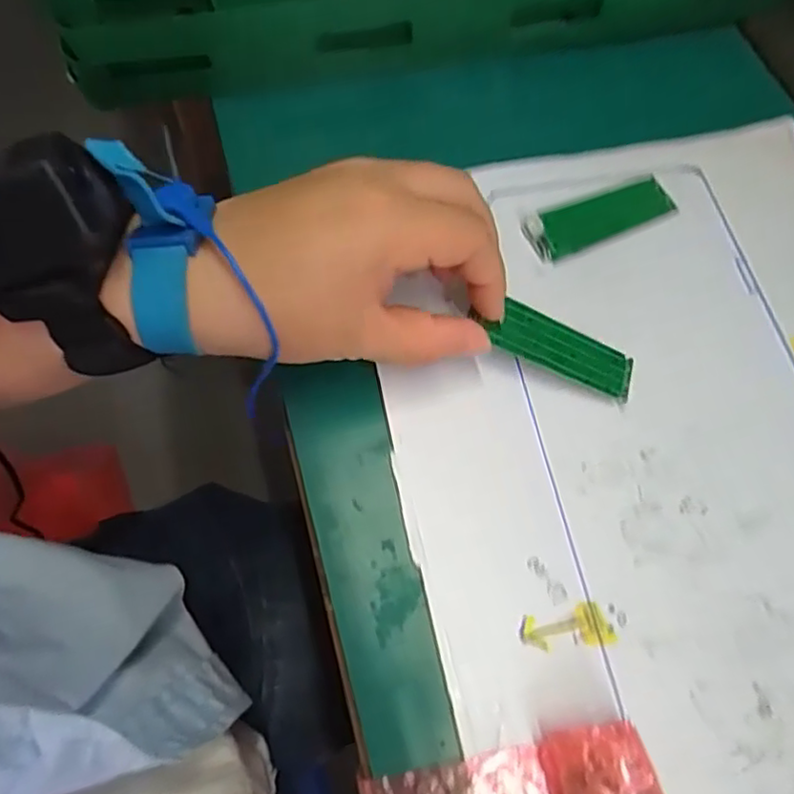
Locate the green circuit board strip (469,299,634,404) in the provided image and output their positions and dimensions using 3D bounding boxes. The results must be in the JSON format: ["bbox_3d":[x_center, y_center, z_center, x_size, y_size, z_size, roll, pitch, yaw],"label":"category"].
[{"bbox_3d":[0.065,-0.021,0.262,0.070,0.005,0.023,22,67,-7],"label":"green circuit board strip"}]

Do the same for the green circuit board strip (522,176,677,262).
[{"bbox_3d":[0.097,-0.086,0.300,0.073,0.005,0.024,-23,69,-10],"label":"green circuit board strip"}]

